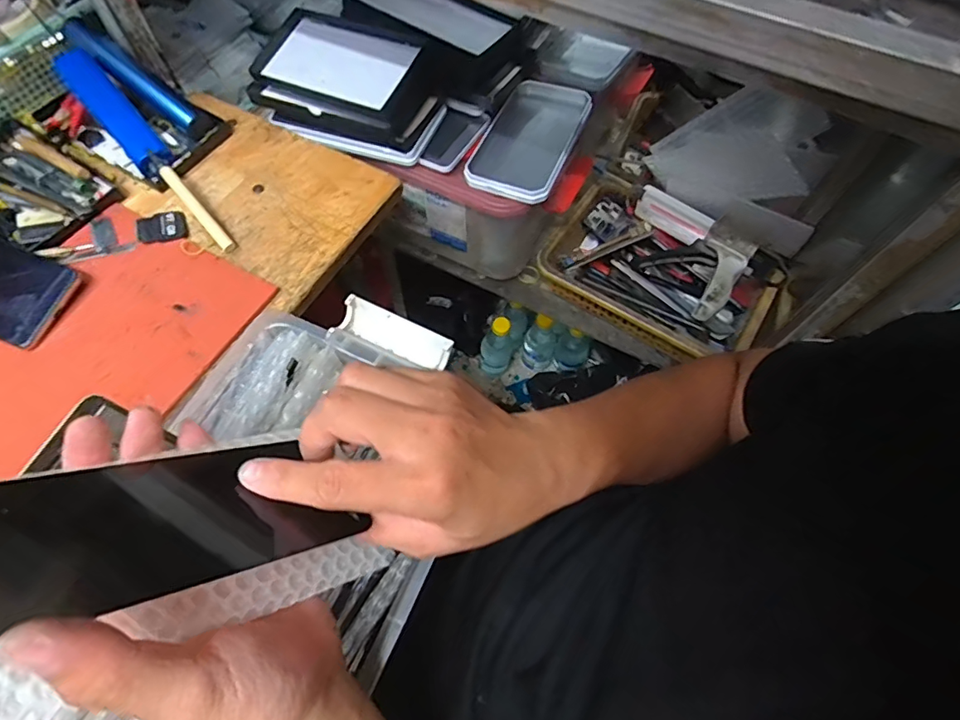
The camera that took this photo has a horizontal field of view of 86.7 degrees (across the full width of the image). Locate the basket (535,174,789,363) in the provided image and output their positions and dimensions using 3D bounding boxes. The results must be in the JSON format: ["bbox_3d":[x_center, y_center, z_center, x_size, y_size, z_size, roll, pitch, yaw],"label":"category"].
[{"bbox_3d":[0.219,-0.114,0.627,0.262,0.103,0.171,32,66,14],"label":"basket"}]

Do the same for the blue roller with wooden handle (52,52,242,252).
[{"bbox_3d":[-0.312,-0.194,0.485,0.033,0.035,0.239,-41,88,-20],"label":"blue roller with wooden handle"}]

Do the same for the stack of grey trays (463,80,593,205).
[{"bbox_3d":[0.058,-0.251,0.578,0.097,0.027,0.182,23,65,10],"label":"stack of grey trays"}]

